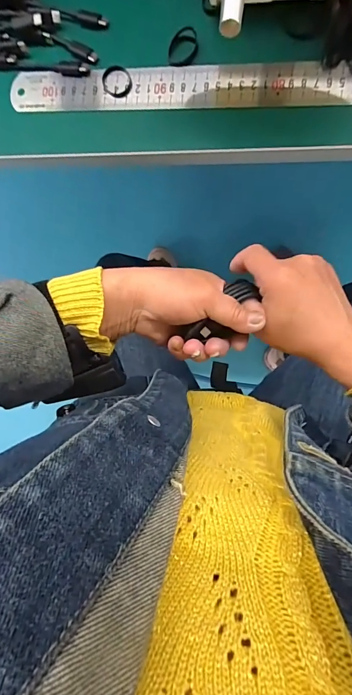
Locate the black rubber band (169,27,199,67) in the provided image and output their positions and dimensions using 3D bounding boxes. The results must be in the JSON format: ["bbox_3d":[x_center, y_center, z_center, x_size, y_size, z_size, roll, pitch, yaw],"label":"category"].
[{"bbox_3d":[0.006,-0.258,0.303,0.025,0.007,0.028,2,88,9],"label":"black rubber band"}]

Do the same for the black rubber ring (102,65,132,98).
[{"bbox_3d":[-0.053,-0.236,0.313,0.024,0.005,0.029,-42,83,5],"label":"black rubber ring"}]

